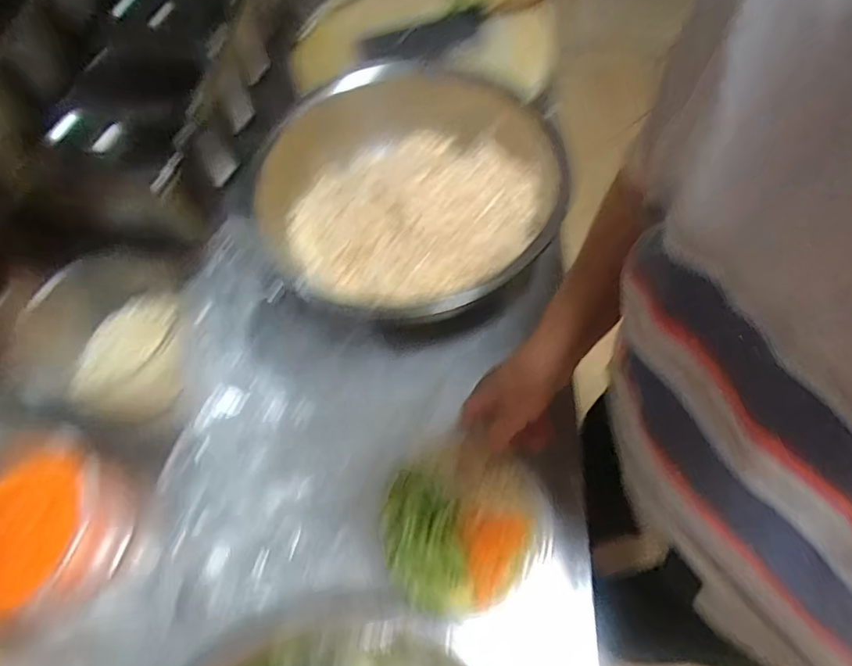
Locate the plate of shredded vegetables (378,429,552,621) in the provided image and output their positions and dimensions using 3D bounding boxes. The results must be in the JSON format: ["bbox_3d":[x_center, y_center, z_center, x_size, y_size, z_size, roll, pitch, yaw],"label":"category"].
[{"bbox_3d":[0.035,0.175,0.474,0.152,0.037,0.154,3,77,-11],"label":"plate of shredded vegetables"}]

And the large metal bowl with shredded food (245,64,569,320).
[{"bbox_3d":[-0.001,-0.177,0.644,0.362,0.112,0.382,-2,62,3],"label":"large metal bowl with shredded food"}]

